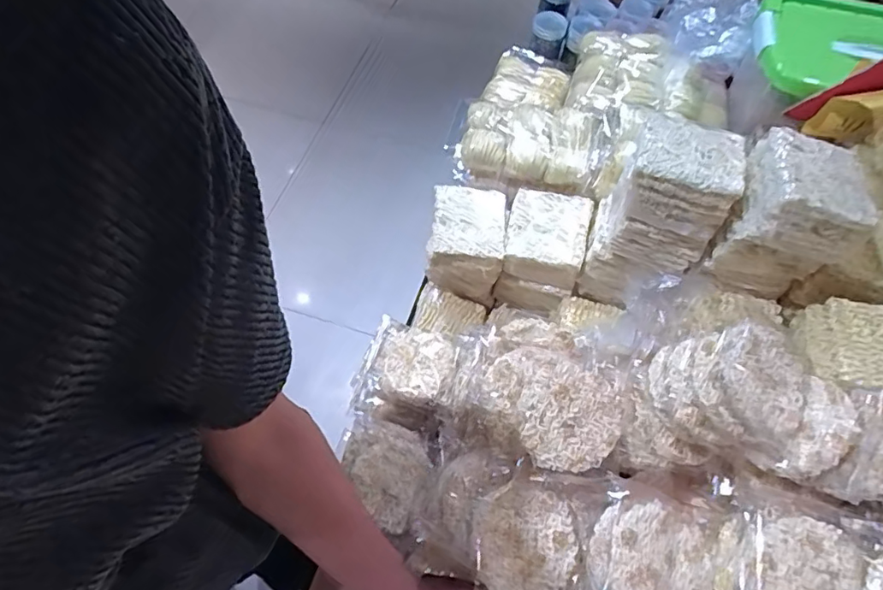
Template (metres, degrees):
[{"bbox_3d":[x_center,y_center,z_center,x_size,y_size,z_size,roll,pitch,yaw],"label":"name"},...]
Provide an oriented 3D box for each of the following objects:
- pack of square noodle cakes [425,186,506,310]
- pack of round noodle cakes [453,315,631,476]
[{"bbox_3d":[0.039,-0.077,0.874,0.108,0.145,0.125,8,61,1],"label":"pack of square noodle cakes"},{"bbox_3d":[0.115,0.120,0.627,0.170,0.101,0.157,29,63,12],"label":"pack of round noodle cakes"}]

